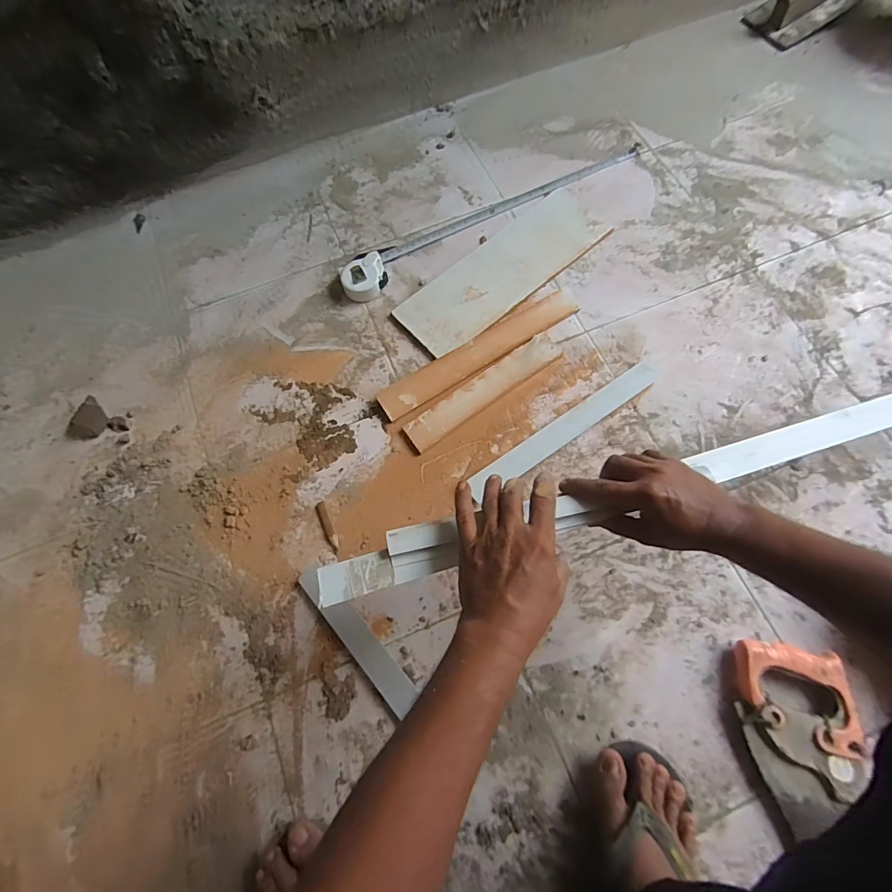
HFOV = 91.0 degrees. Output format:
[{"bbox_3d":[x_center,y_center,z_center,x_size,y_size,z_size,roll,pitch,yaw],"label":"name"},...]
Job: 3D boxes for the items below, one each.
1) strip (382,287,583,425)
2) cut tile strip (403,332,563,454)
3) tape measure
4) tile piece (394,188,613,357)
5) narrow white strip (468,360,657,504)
[{"bbox_3d":[0.054,-0.147,0.674,0.346,0.011,0.050,-33,73,-9],"label":"strip"},{"bbox_3d":[0.058,-0.085,0.657,0.266,0.009,0.050,-35,74,-10],"label":"cut tile strip"},{"bbox_3d":[0.085,-0.414,0.761,0.600,0.028,0.067,-32,73,-9],"label":"tape measure"},{"bbox_3d":[0.096,-0.292,0.725,0.382,0.008,0.130,-39,74,-11],"label":"tile piece"},{"bbox_3d":[0.175,-0.029,0.630,0.329,0.010,0.038,-34,73,-10],"label":"narrow white strip"}]

